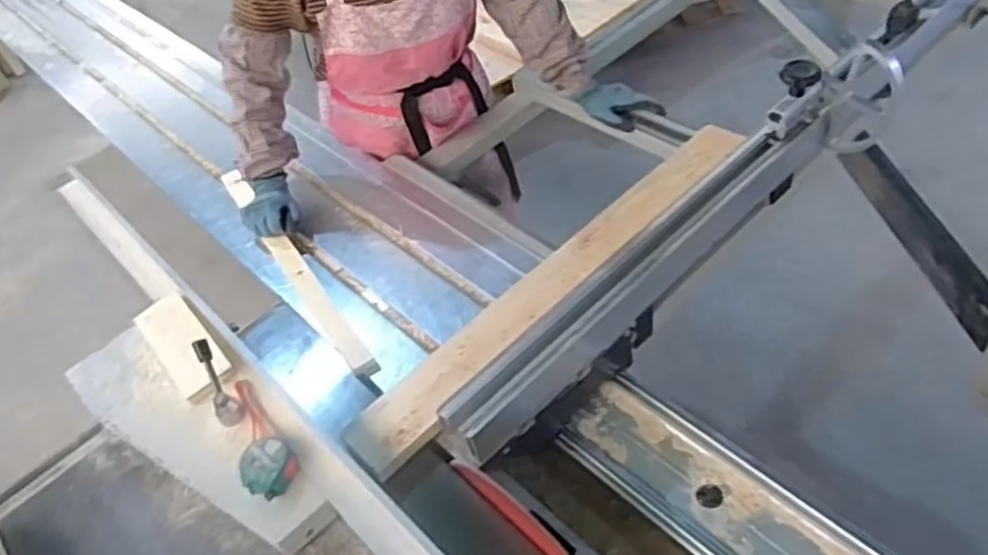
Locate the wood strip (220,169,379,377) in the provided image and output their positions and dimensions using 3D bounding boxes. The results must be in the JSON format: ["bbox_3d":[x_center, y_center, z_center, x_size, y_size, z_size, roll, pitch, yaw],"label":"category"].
[{"bbox_3d":[-0.332,-0.026,1.216,0.039,0.024,0.562,-32,48,-15],"label":"wood strip"}]

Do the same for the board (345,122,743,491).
[{"bbox_3d":[0.109,-0.015,1.113,0.803,0.027,0.125,-40,33,-27],"label":"board"}]

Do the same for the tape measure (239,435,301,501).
[{"bbox_3d":[-0.267,0.227,0.884,0.066,0.029,0.071,-41,51,-22],"label":"tape measure"}]

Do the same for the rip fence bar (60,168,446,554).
[{"bbox_3d":[-0.374,0.094,1.025,0.054,0.088,0.981,-36,50,-26],"label":"rip fence bar"}]

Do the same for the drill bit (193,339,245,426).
[{"bbox_3d":[-0.356,0.135,0.958,0.030,0.023,0.122,-24,73,-16],"label":"drill bit"}]

